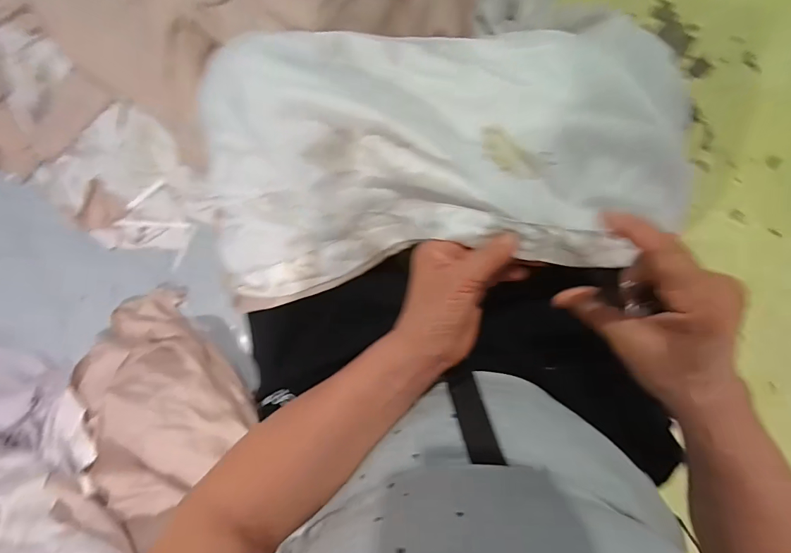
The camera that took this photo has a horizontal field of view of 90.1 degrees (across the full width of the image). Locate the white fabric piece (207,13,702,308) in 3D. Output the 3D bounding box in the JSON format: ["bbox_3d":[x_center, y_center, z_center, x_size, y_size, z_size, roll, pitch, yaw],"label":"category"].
[{"bbox_3d":[0.046,-0.099,0.310,0.379,0.065,0.191,-8,98,-1],"label":"white fabric piece"}]

